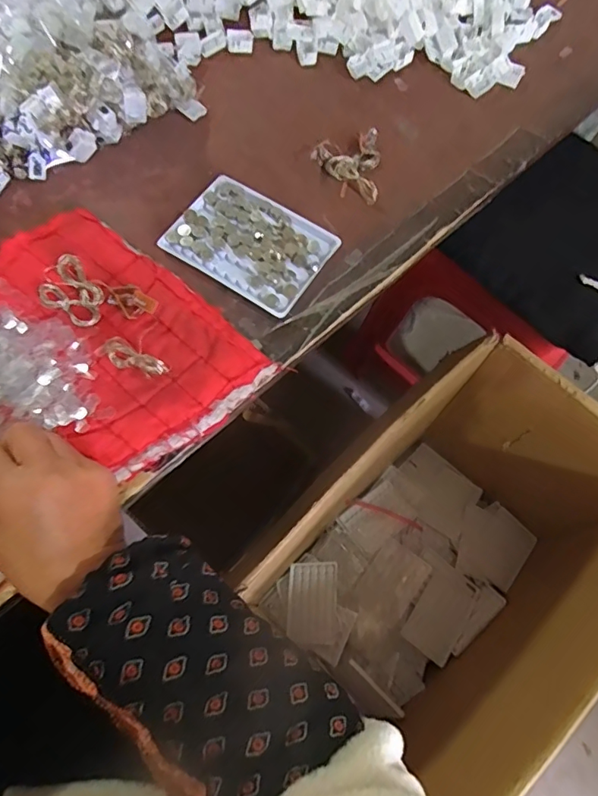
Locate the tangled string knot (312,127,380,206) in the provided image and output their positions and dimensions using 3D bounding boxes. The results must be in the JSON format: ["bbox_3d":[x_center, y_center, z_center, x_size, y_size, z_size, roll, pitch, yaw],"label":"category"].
[{"bbox_3d":[0.044,-0.217,0.465,0.061,0.015,0.077,7,70,1],"label":"tangled string knot"}]

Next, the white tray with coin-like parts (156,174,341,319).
[{"bbox_3d":[-0.041,-0.135,0.431,0.128,0.007,0.091,33,72,10],"label":"white tray with coin-like parts"}]

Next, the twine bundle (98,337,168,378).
[{"bbox_3d":[-0.128,-0.030,0.376,0.058,0.017,0.018,31,72,9],"label":"twine bundle"}]

